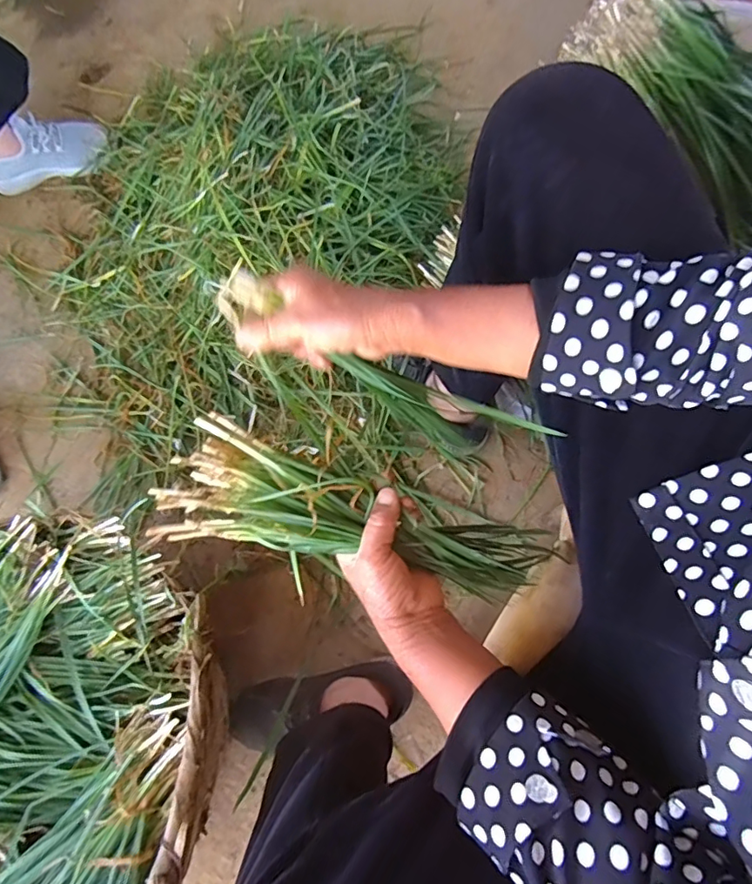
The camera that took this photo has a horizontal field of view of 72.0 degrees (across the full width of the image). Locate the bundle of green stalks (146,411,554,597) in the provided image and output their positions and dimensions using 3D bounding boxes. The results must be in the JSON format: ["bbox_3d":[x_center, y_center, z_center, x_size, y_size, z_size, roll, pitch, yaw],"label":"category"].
[{"bbox_3d":[-0.006,0.072,0.438,0.320,0.060,0.090,18,77,-11],"label":"bundle of green stalks"}]

